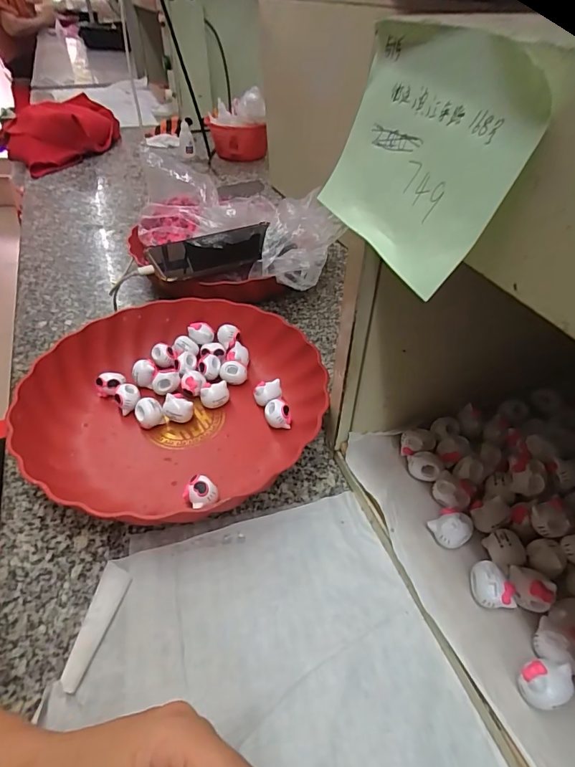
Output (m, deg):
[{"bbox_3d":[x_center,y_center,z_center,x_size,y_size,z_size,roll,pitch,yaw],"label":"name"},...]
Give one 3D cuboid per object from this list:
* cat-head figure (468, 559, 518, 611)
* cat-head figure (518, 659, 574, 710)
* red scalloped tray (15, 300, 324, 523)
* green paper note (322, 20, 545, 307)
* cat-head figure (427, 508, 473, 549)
[{"bbox_3d":[0.120,0.120,0.257,0.023,0.019,0.024,5,44,7],"label":"cat-head figure"},{"bbox_3d":[0.130,0.154,0.222,0.022,0.019,0.019,-8,44,-7],"label":"cat-head figure"},{"bbox_3d":[-0.091,0.012,0.374,0.240,0.043,0.230,20,47,21],"label":"red scalloped tray"},{"bbox_3d":[0.044,-0.085,0.159,0.007,0.070,0.095,0,41,-30],"label":"green paper note"},{"bbox_3d":[0.106,0.096,0.282,0.023,0.021,0.022,-1,44,1],"label":"cat-head figure"}]

